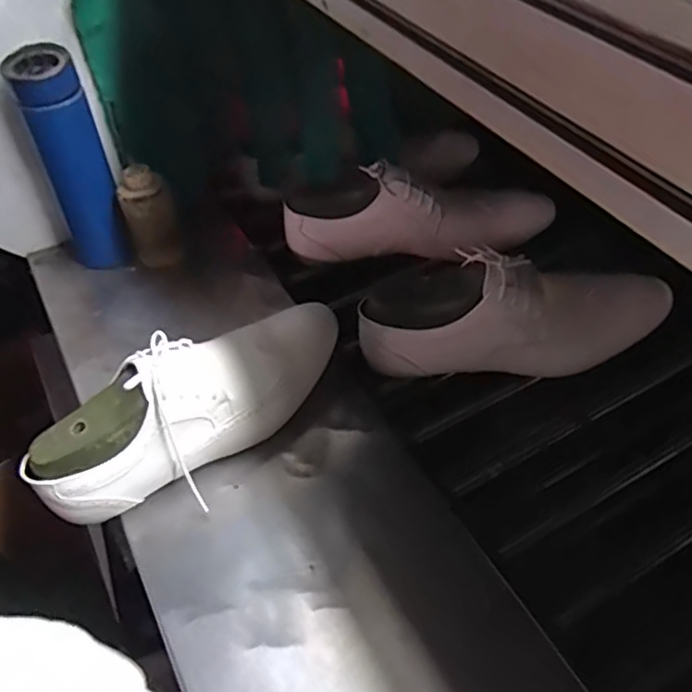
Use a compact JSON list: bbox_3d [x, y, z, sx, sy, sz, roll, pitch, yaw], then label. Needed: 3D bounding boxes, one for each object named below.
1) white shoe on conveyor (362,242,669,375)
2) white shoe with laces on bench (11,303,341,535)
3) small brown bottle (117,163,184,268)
[{"bbox_3d":[0.155,-0.028,0.622,0.281,0.108,0.094,0,49,4],"label":"white shoe on conveyor"},{"bbox_3d":[-0.119,0.044,0.533,0.275,0.107,0.087,-35,55,-24],"label":"white shoe with laces on bench"},{"bbox_3d":[-0.208,-0.127,0.696,0.052,0.123,0.053,-16,50,-10],"label":"small brown bottle"}]

